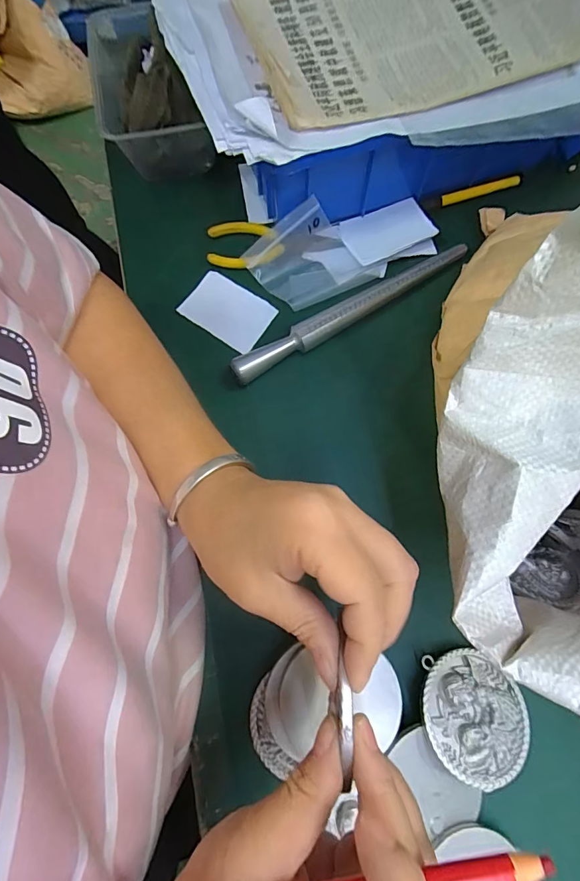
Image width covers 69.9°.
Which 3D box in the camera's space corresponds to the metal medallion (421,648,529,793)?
[{"bbox_3d":[0.120,0.176,0.266,0.072,0.006,0.071,18,58,-4],"label":"metal medallion"}]

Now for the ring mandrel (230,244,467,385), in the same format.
[{"bbox_3d":[0.055,-0.113,0.356,0.232,0.021,0.018,-32,76,-7],"label":"ring mandrel"}]

